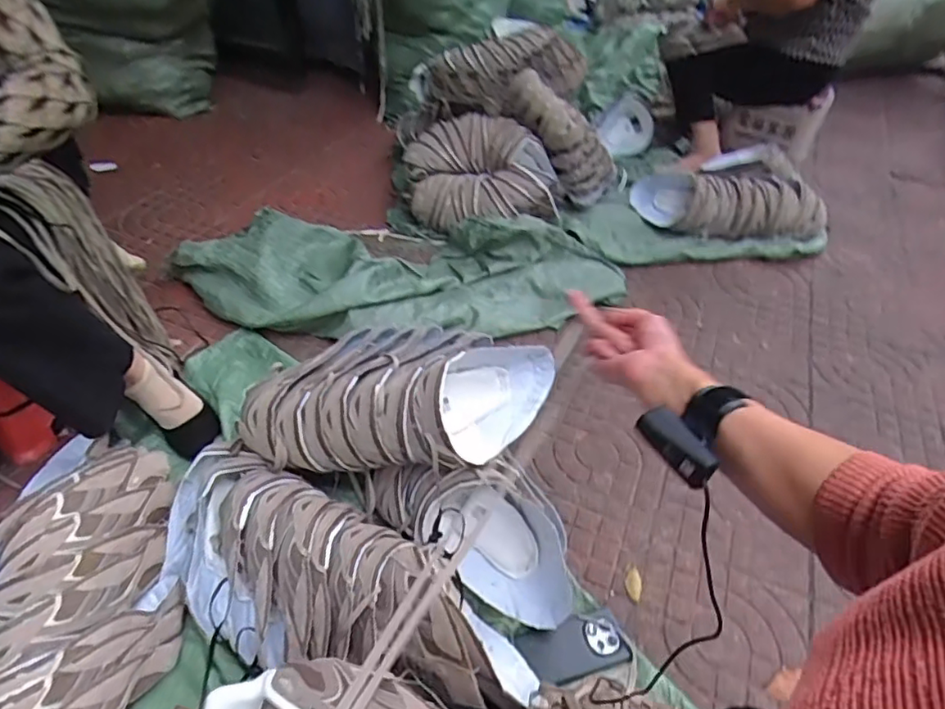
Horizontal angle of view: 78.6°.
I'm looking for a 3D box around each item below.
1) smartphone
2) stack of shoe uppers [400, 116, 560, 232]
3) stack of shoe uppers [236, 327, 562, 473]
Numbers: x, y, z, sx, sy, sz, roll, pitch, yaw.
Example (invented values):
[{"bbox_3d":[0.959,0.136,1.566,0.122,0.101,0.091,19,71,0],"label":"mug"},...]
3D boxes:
[{"bbox_3d":[0.143,0.410,0.809,0.152,0.015,0.077,-6,43,-21],"label":"smartphone"},{"bbox_3d":[0.027,-0.463,1.522,0.393,0.227,0.221,4,44,2],"label":"stack of shoe uppers"},{"bbox_3d":[-0.103,0.056,0.861,0.440,0.137,0.212,5,44,2],"label":"stack of shoe uppers"}]

